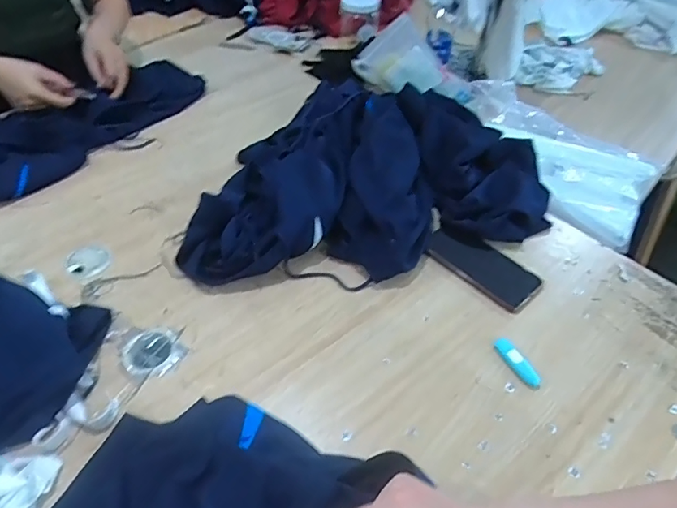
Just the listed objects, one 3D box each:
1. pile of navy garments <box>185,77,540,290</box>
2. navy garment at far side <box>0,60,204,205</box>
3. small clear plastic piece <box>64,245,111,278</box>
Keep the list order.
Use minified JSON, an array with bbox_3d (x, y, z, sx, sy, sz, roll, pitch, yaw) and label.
[{"bbox_3d":[0.028,-0.128,0.772,0.570,0.106,0.369,-15,49,-15],"label":"pile of navy garments"},{"bbox_3d":[-0.455,-0.257,0.904,0.210,0.065,0.507,27,52,22],"label":"navy garment at far side"},{"bbox_3d":[-0.356,0.009,0.697,0.057,0.016,0.049,-27,54,-24],"label":"small clear plastic piece"}]

